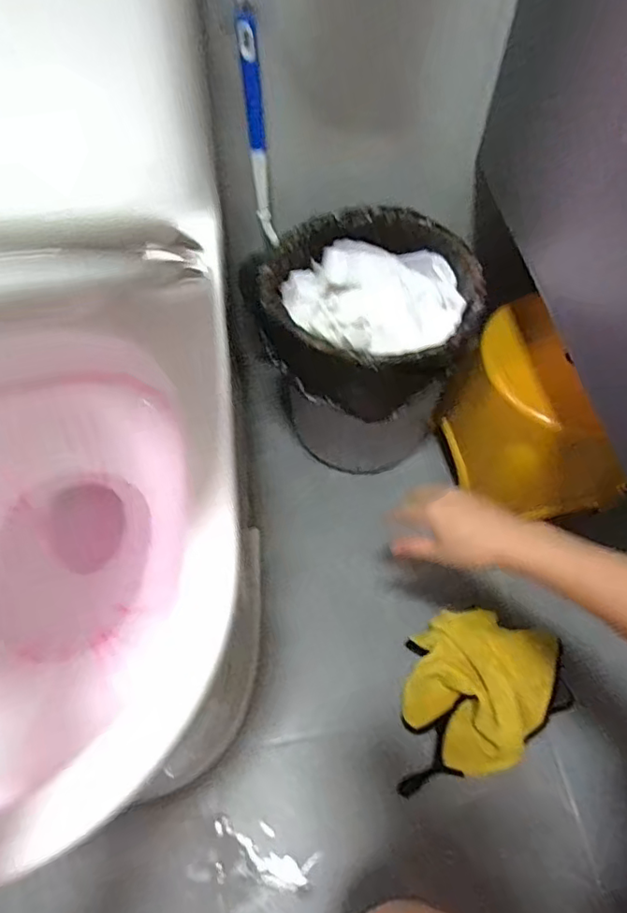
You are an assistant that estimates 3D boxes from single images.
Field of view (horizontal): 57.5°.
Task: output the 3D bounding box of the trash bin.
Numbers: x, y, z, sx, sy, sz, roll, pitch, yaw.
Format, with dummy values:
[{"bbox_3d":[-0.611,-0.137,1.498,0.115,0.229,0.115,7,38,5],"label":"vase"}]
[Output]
[{"bbox_3d":[0.071,-0.140,0.793,0.249,0.280,0.246,21,61,13],"label":"trash bin"}]

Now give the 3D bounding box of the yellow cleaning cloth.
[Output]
[{"bbox_3d":[0.199,0.272,0.676,0.209,0.083,0.176,-8,59,-5],"label":"yellow cleaning cloth"}]

